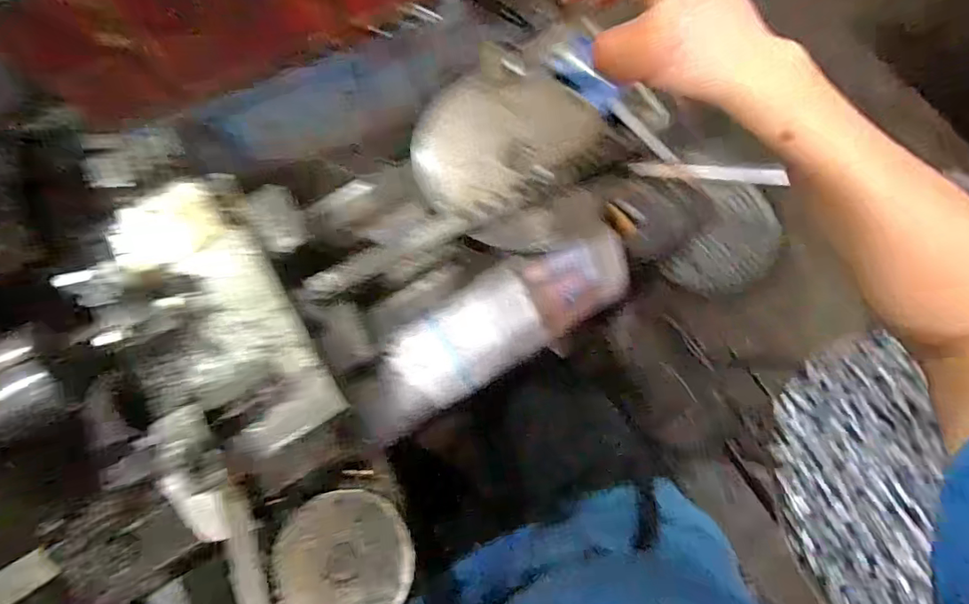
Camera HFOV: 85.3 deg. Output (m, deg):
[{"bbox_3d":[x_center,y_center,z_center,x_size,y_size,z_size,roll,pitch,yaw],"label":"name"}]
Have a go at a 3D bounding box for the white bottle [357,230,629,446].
[{"bbox_3d":[0.015,0.027,0.591,0.338,0.086,0.089,-31,77,-9],"label":"white bottle"}]

